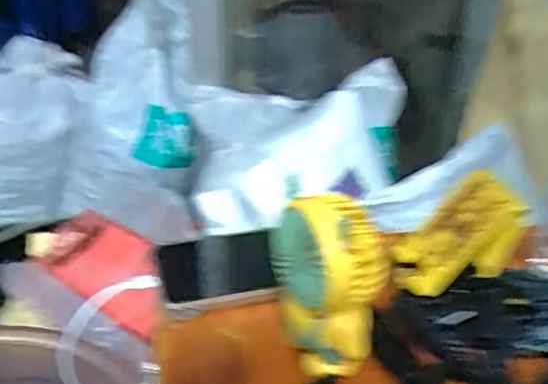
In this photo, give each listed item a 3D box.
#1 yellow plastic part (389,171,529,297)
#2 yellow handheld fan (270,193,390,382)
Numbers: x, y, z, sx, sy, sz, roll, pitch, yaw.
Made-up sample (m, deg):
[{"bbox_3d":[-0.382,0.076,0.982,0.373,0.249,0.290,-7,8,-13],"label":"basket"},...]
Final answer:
[{"bbox_3d":[0.129,0.024,0.404,0.077,0.067,0.065,-7,28,-18],"label":"yellow plastic part"},{"bbox_3d":[0.028,0.054,0.331,0.036,0.101,0.071,-19,33,-36],"label":"yellow handheld fan"}]

